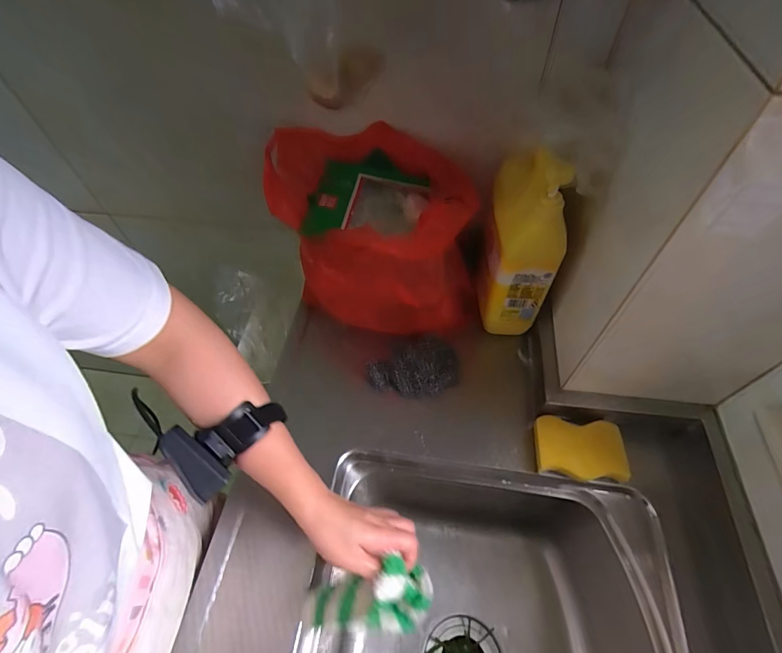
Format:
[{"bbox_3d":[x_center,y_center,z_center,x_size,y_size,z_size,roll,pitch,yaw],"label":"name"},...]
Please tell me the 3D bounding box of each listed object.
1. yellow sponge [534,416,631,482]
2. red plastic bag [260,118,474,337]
[{"bbox_3d":[0.241,0.159,0.507,0.104,0.034,0.071,5,55,6],"label":"yellow sponge"},{"bbox_3d":[-0.026,-0.130,0.592,0.268,0.235,0.237,-11,55,-5],"label":"red plastic bag"}]

